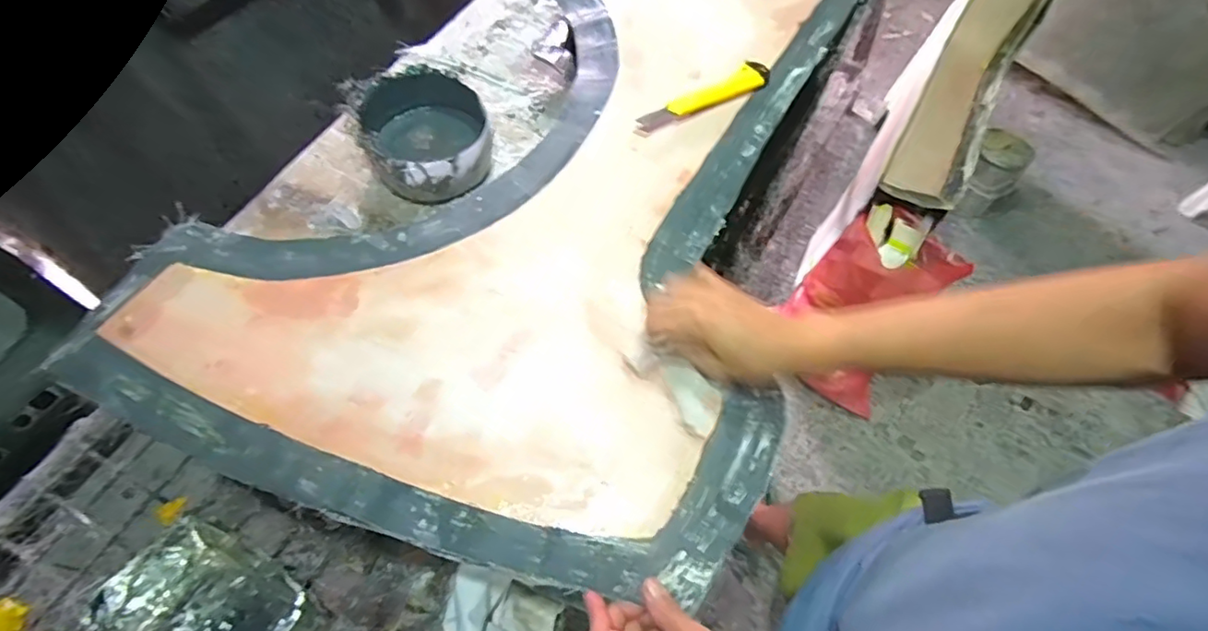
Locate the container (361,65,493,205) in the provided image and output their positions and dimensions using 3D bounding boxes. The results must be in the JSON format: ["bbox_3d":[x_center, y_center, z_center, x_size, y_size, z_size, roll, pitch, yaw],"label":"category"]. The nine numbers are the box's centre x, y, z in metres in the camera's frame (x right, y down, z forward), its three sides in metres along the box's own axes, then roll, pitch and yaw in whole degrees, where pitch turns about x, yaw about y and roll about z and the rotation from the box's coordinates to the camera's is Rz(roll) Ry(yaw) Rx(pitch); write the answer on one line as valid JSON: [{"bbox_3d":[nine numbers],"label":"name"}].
[{"bbox_3d":[-0.254,-0.262,0.823,0.167,0.095,0.173,-15,62,-9],"label":"container"}]

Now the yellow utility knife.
[{"bbox_3d":[0.124,-0.261,0.672,0.186,0.016,0.032,-28,65,-15],"label":"yellow utility knife"}]

